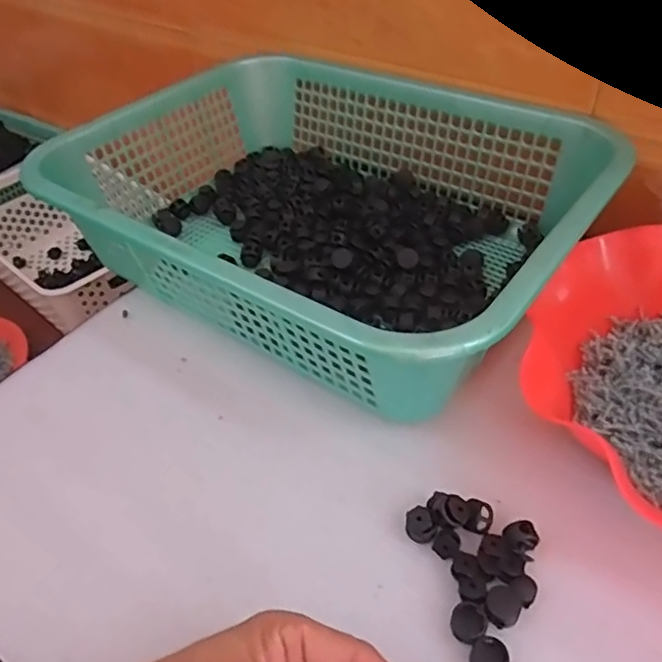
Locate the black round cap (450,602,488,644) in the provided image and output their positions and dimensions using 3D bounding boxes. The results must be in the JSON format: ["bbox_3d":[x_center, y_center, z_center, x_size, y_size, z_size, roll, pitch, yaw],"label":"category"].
[{"bbox_3d":[0.067,0.141,0.291,0.016,0.006,0.017,-3,47,3],"label":"black round cap"}]

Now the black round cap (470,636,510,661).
[{"bbox_3d":[0.073,0.151,0.278,0.018,0.005,0.017,-4,63,9],"label":"black round cap"}]

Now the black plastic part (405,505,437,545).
[{"bbox_3d":[0.048,0.104,0.322,0.015,0.011,0.017,-11,47,-4],"label":"black plastic part"}]

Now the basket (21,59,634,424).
[{"bbox_3d":[-0.002,-0.103,0.465,0.374,0.099,0.283,25,55,26],"label":"basket"}]

